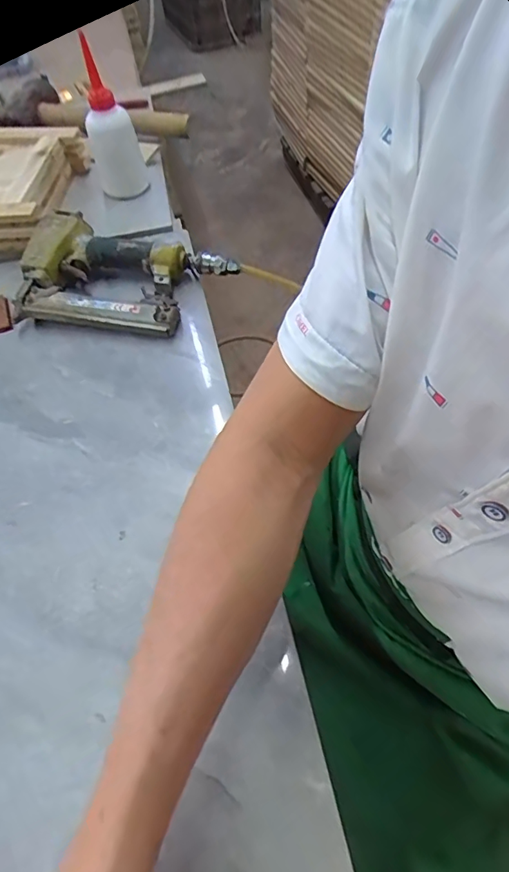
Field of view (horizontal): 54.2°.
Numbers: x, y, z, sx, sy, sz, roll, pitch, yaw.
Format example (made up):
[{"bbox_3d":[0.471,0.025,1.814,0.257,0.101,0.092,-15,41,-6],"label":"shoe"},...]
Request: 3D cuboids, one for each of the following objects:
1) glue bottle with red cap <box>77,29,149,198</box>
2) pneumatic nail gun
[{"bbox_3d":[-0.185,-0.390,0.647,0.063,0.169,0.054,-20,56,-9],"label":"glue bottle with red cap"},{"bbox_3d":[-0.140,-0.179,0.553,0.229,0.054,0.143,4,56,7],"label":"pneumatic nail gun"}]

